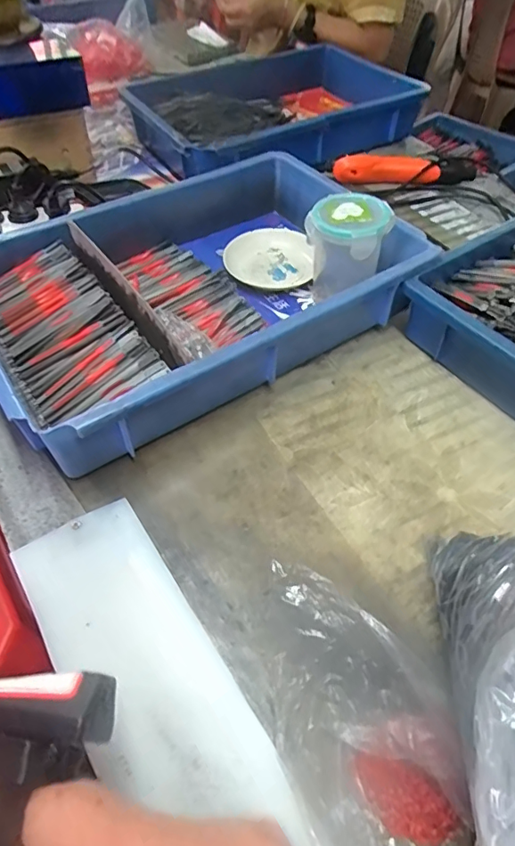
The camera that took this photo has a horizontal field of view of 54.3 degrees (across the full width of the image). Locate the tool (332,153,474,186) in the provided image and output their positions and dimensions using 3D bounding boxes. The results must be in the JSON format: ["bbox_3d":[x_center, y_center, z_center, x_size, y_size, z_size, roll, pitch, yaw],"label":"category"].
[{"bbox_3d":[0.216,-0.374,0.738,0.204,0.031,0.048,-4,51,-3],"label":"tool"}]

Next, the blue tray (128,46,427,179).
[{"bbox_3d":[0.027,-0.505,0.817,0.437,0.073,0.285,-27,56,-21],"label":"blue tray"}]

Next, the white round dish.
[{"bbox_3d":[0.014,-0.200,0.611,0.105,0.013,0.109,0,51,0],"label":"white round dish"}]

